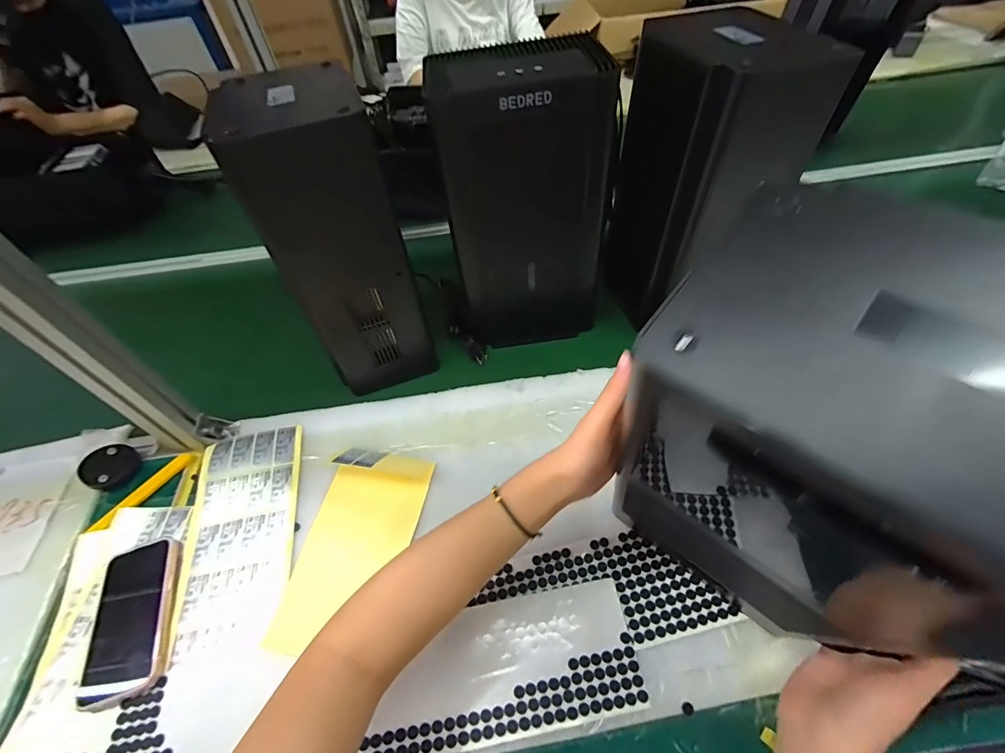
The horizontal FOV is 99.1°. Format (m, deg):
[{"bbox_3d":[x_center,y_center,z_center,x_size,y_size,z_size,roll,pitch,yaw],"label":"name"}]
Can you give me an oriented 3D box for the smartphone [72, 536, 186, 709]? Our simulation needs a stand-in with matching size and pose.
[{"bbox_3d":[-0.386,0.247,0.449,0.079,0.014,0.152,-17,52,-9],"label":"smartphone"}]

